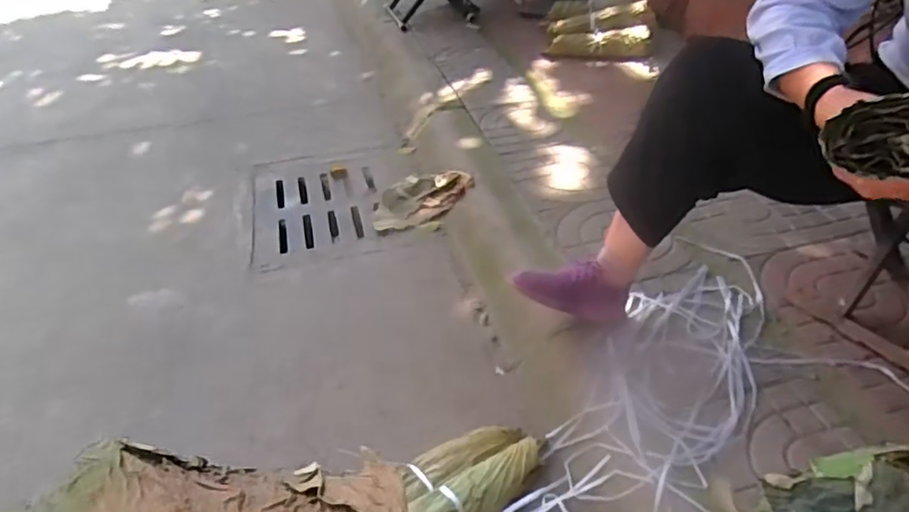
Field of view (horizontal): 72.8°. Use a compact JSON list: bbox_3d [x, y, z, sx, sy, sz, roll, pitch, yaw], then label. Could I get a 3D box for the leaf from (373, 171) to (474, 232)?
[{"bbox_3d":[-0.083,-0.164,1.605,0.270,0.060,0.216,-10,46,6],"label":"leaf"}]

